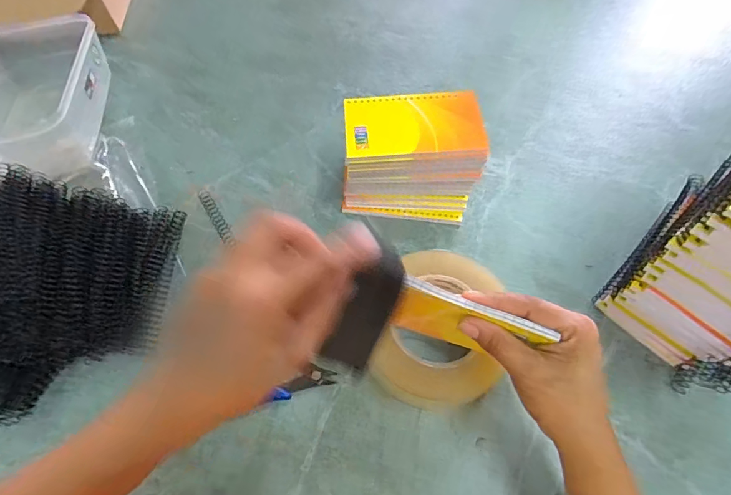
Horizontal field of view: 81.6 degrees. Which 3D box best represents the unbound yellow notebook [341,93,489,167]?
[{"bbox_3d":[0.047,-0.122,0.414,0.131,0.011,0.084,-2,62,-1],"label":"unbound yellow notebook"}]

